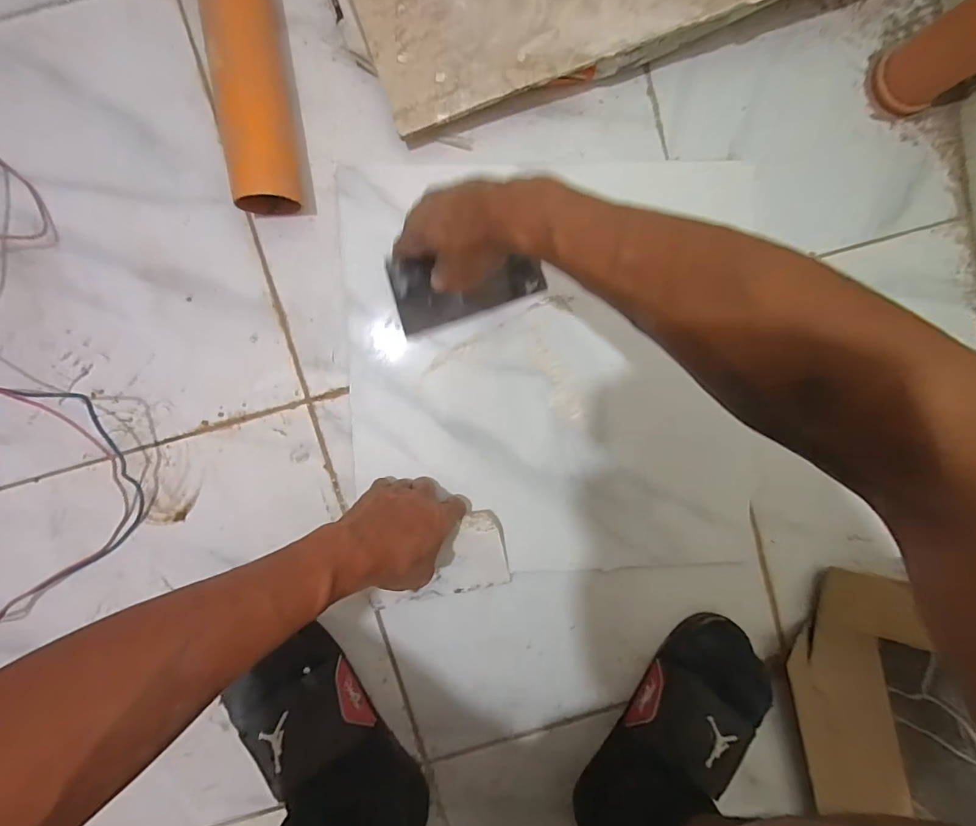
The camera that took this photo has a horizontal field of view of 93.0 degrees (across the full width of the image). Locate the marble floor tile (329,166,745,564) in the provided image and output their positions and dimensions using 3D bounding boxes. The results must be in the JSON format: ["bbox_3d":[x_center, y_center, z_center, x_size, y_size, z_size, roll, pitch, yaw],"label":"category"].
[{"bbox_3d":[0.062,-0.041,0.453,0.385,0.017,0.391,-2,94,-1],"label":"marble floor tile"}]

